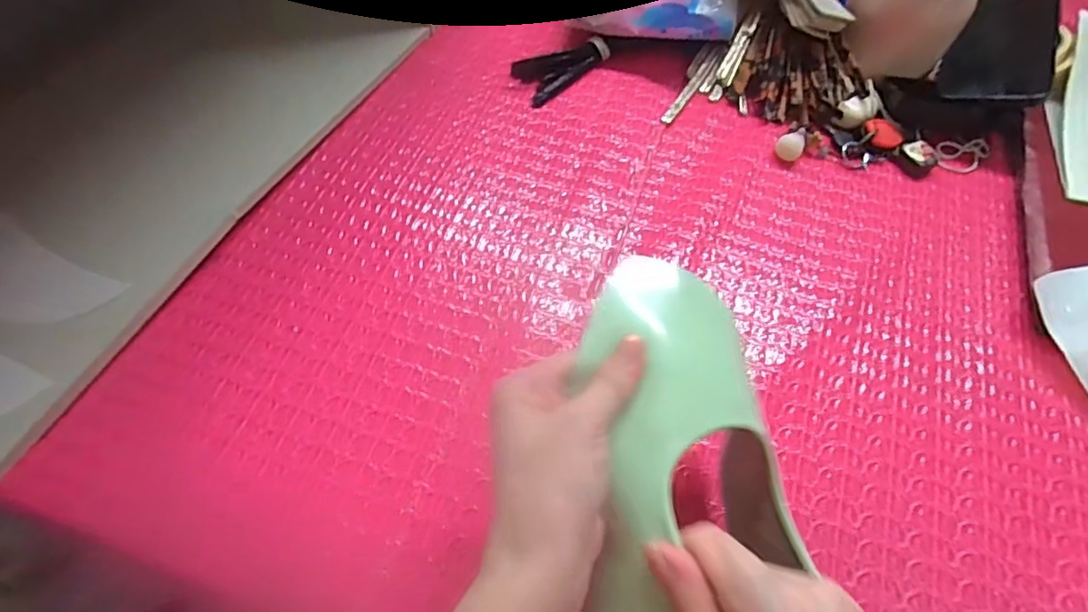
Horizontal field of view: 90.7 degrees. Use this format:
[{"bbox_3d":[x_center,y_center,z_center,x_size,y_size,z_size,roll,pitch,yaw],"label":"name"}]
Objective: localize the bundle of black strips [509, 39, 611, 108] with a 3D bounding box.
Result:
[{"bbox_3d":[0.012,-0.221,0.488,0.089,0.021,0.046,-38,68,-22],"label":"bundle of black strips"}]

